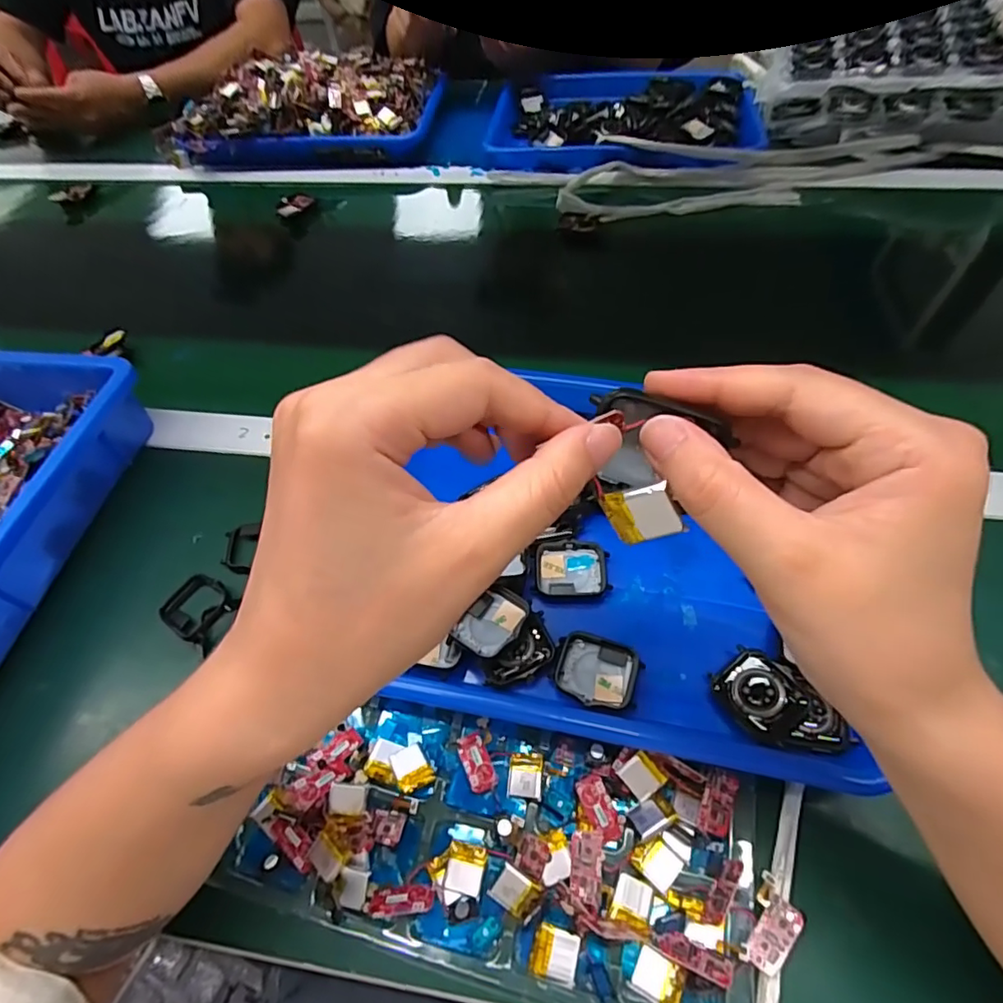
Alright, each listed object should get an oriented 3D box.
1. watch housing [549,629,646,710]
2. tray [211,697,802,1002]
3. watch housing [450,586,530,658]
[{"bbox_3d":[0.052,0.093,0.305,0.044,0.013,0.035,14,57,14],"label":"watch housing"},{"bbox_3d":[0.000,0.166,0.272,0.248,0.022,0.106,9,56,10],"label":"tray"},{"bbox_3d":[-0.004,0.070,0.316,0.031,0.017,0.042,29,62,22],"label":"watch housing"}]

